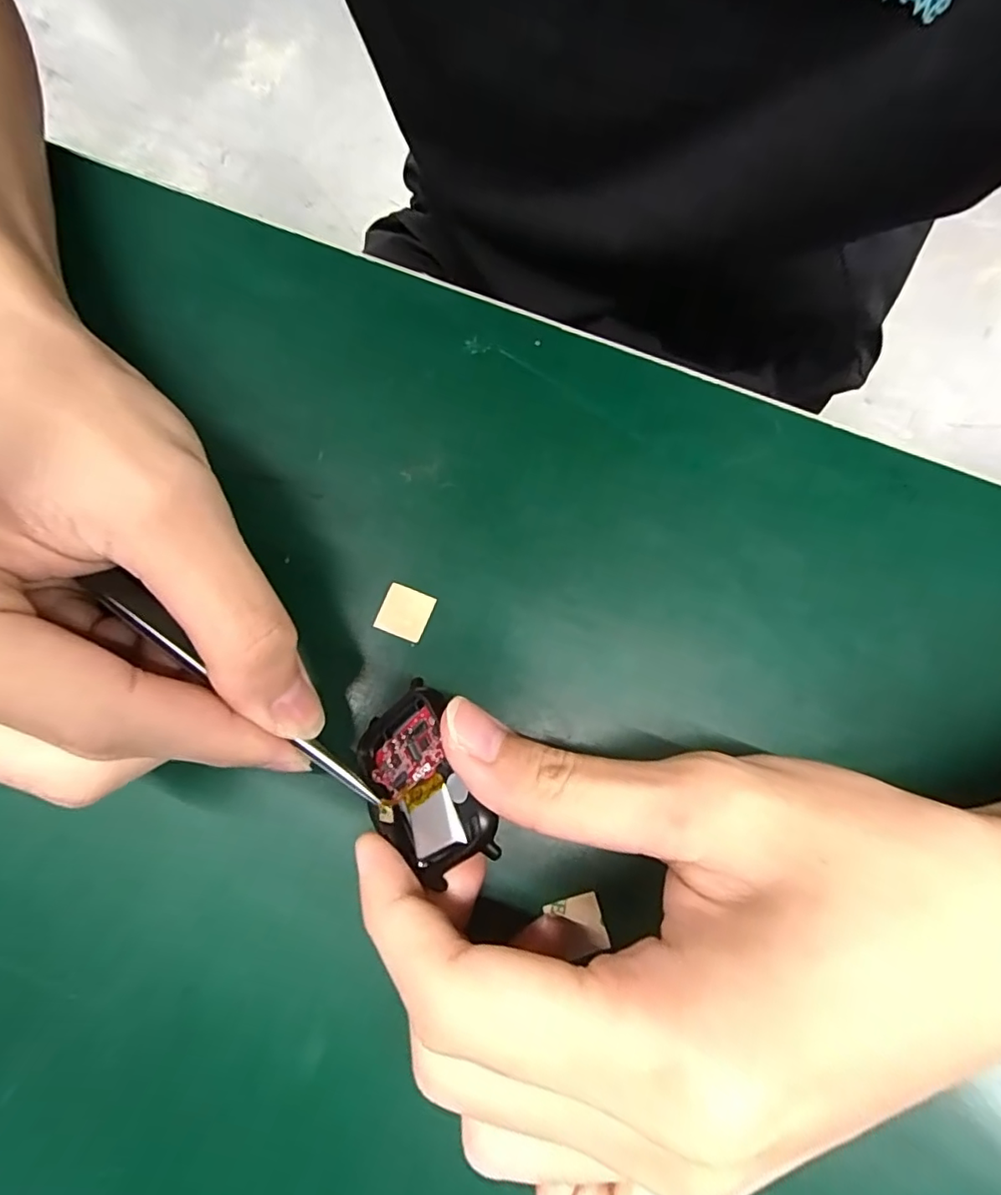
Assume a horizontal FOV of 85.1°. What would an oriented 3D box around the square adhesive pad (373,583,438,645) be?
[{"bbox_3d":[-0.030,0.004,0.171,0.016,0.004,0.016,21,76,3],"label":"square adhesive pad"}]

